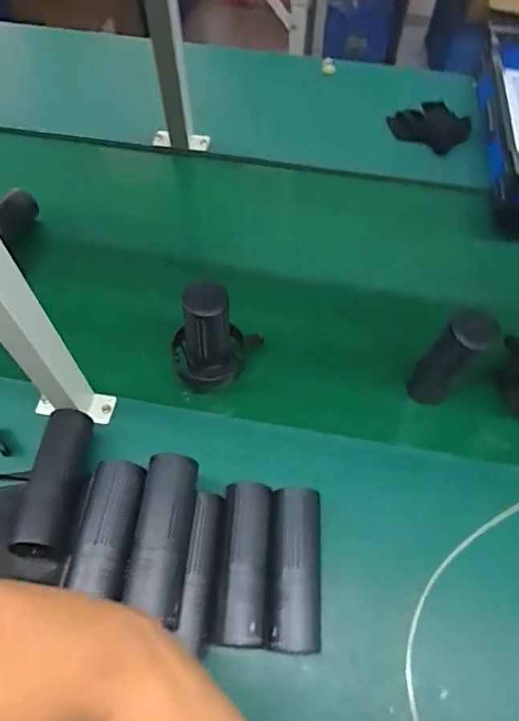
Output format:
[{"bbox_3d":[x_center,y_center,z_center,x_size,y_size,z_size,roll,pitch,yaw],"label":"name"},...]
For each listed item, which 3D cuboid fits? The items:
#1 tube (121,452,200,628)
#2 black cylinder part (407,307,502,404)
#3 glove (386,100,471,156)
[{"bbox_3d":[-0.098,0.177,0.536,0.055,0.066,0.163,3,60,2],"label":"tube"},{"bbox_3d":[0.229,0.005,0.634,0.053,0.157,0.056,40,68,20],"label":"black cylinder part"},{"bbox_3d":[0.319,-0.442,0.979,0.153,0.047,0.090,16,62,10],"label":"glove"}]

